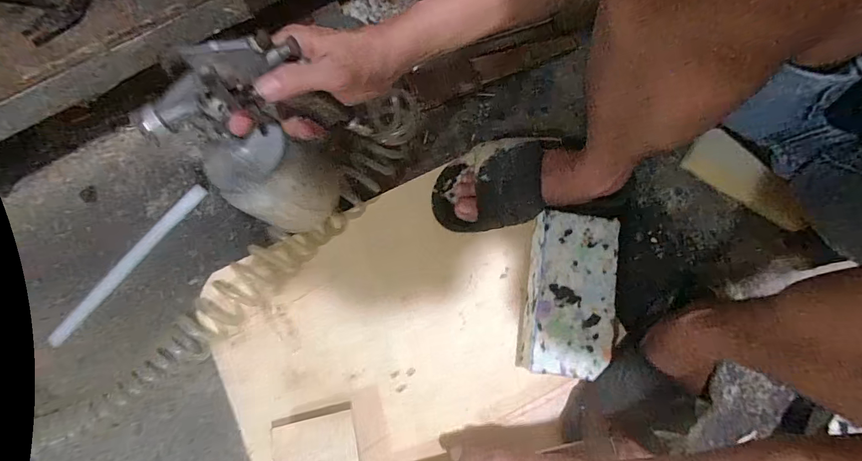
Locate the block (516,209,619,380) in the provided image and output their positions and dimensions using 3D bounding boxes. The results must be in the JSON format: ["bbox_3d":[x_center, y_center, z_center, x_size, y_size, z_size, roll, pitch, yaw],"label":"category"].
[{"bbox_3d":[0.168,0.077,0.493,0.097,0.055,0.187,9,76,2],"label":"block"}]

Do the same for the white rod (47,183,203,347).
[{"bbox_3d":[-0.391,0.039,0.531,0.021,0.010,0.252,37,78,9],"label":"white rod"}]

